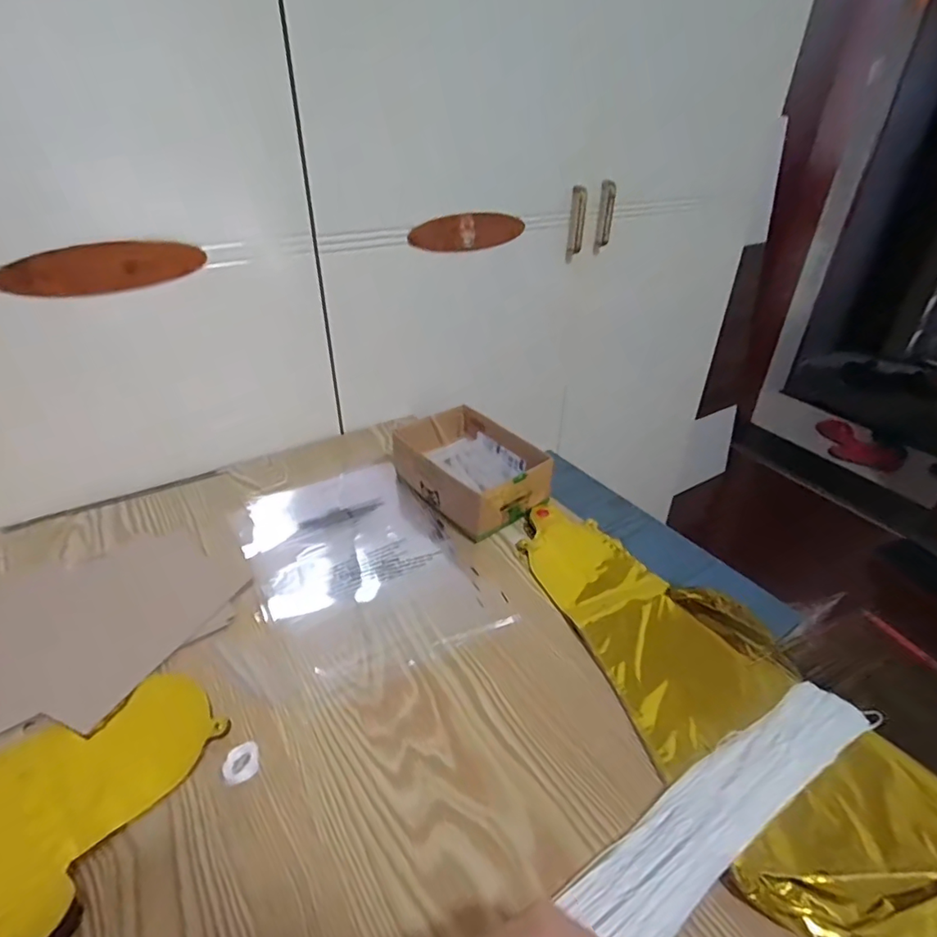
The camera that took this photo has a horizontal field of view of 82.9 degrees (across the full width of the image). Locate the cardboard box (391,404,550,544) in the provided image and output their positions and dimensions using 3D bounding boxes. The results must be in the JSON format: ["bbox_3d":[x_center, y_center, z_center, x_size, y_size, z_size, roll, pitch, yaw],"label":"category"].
[{"bbox_3d":[0.005,0.000,0.678,0.132,0.067,0.179,-26,42,-34],"label":"cardboard box"}]

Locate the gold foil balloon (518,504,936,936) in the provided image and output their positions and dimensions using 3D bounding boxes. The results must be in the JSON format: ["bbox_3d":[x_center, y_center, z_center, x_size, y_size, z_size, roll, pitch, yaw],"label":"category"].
[{"bbox_3d":[0.209,0.175,0.482,0.192,0.012,0.452,-15,37,-23],"label":"gold foil balloon"}]

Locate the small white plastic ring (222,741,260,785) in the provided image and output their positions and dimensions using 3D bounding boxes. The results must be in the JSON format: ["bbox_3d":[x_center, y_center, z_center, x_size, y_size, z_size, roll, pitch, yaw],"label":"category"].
[{"bbox_3d":[-0.172,0.223,0.401,0.025,0.009,0.024,-15,37,-23],"label":"small white plastic ring"}]

